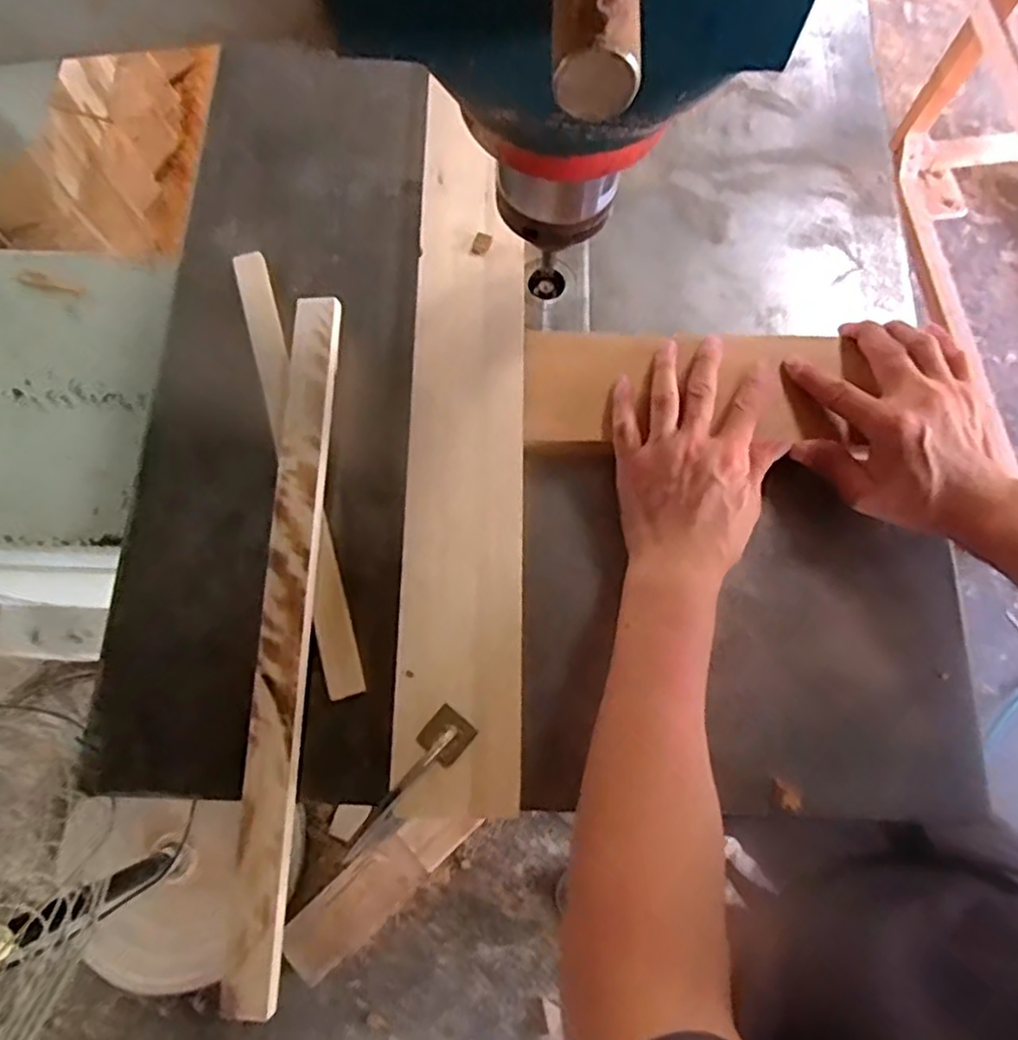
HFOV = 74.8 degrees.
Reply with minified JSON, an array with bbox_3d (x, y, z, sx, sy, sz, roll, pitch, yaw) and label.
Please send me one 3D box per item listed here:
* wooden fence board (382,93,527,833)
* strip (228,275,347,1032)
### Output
[{"bbox_3d":[-0.027,-0.071,0.479,0.089,0.020,0.513,2,75,0],"label":"wooden fence board"},{"bbox_3d":[-0.148,0.063,0.447,0.037,0.013,0.461,2,77,-2],"label":"strip"}]

